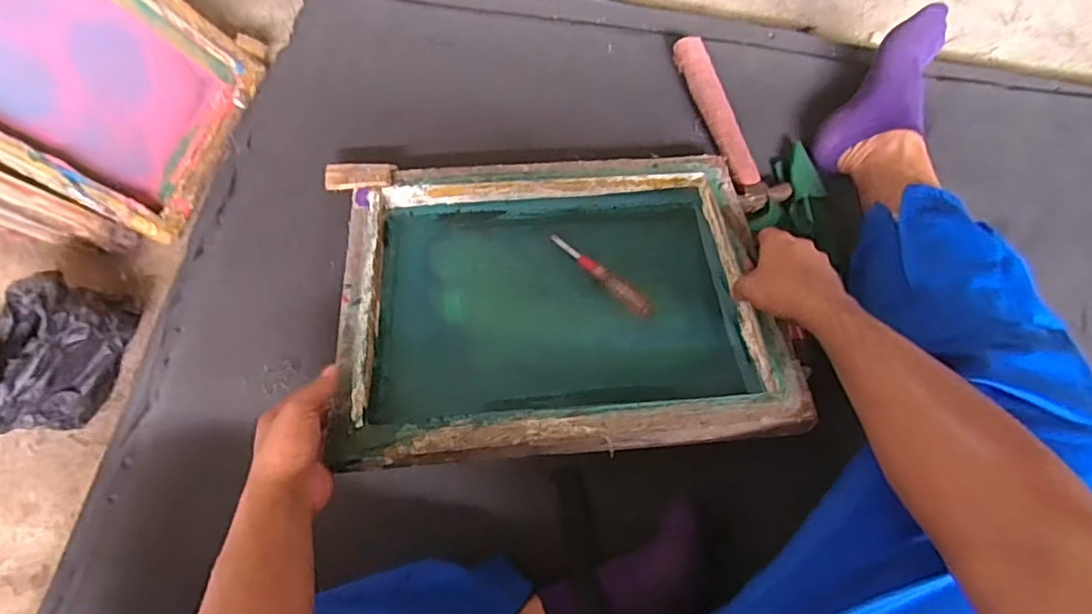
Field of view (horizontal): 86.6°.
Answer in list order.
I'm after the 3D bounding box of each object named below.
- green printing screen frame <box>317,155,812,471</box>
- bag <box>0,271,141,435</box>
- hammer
[{"bbox_3d":[0.009,-0.015,0.640,0.446,0.056,0.355,-4,59,-4],"label":"green printing screen frame"},{"bbox_3d":[-0.578,0.058,0.656,0.142,0.121,0.171,10,72,3],"label":"bag"},{"bbox_3d":[0.249,-0.254,0.780,0.075,0.029,0.273,-14,72,-5],"label":"hammer"}]

